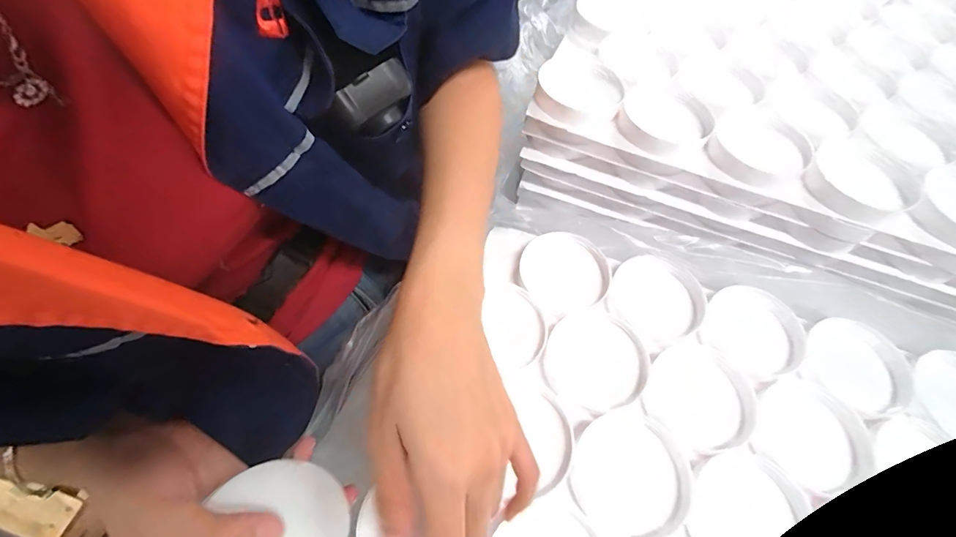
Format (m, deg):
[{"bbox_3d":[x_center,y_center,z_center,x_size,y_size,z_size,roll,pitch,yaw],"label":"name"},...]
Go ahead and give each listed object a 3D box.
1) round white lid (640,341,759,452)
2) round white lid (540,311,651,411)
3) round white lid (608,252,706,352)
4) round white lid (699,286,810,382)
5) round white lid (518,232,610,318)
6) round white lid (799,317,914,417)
[{"bbox_3d":[0.163,0.093,0.314,0.077,0.019,0.081,2,58,-3],"label":"round white lid"},{"bbox_3d":[0.091,0.072,0.324,0.076,0.012,0.075,2,58,-3],"label":"round white lid"},{"bbox_3d":[0.149,0.026,0.353,0.083,0.011,0.075,-36,67,-23],"label":"round white lid"},{"bbox_3d":[0.224,0.052,0.341,0.077,0.015,0.074,2,58,-3],"label":"round white lid"},{"bbox_3d":[0.074,0.003,0.359,0.077,0.014,0.071,2,58,-3],"label":"round white lid"},{"bbox_3d":[0.301,0.078,0.328,0.068,0.014,0.073,2,58,-3],"label":"round white lid"}]

